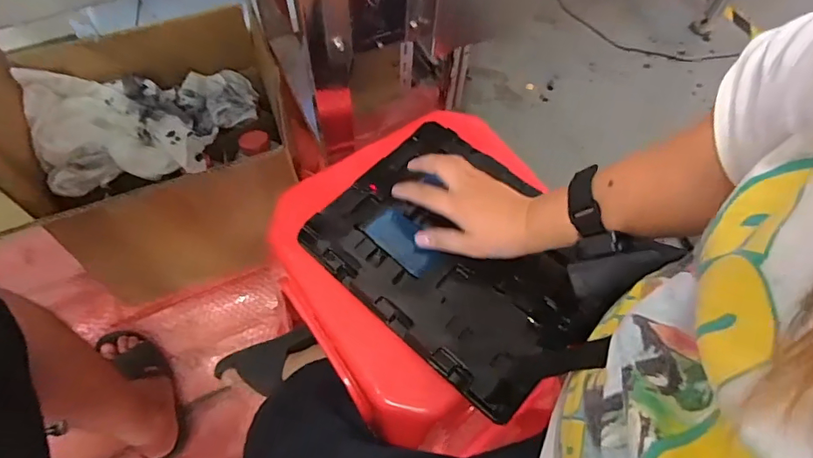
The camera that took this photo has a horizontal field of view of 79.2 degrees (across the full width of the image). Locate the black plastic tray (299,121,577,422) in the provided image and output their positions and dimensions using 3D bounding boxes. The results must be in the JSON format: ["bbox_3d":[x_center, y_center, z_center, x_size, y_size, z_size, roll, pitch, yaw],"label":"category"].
[{"bbox_3d":[0.056,0.019,0.517,0.273,0.023,0.219,40,66,17],"label":"black plastic tray"}]

